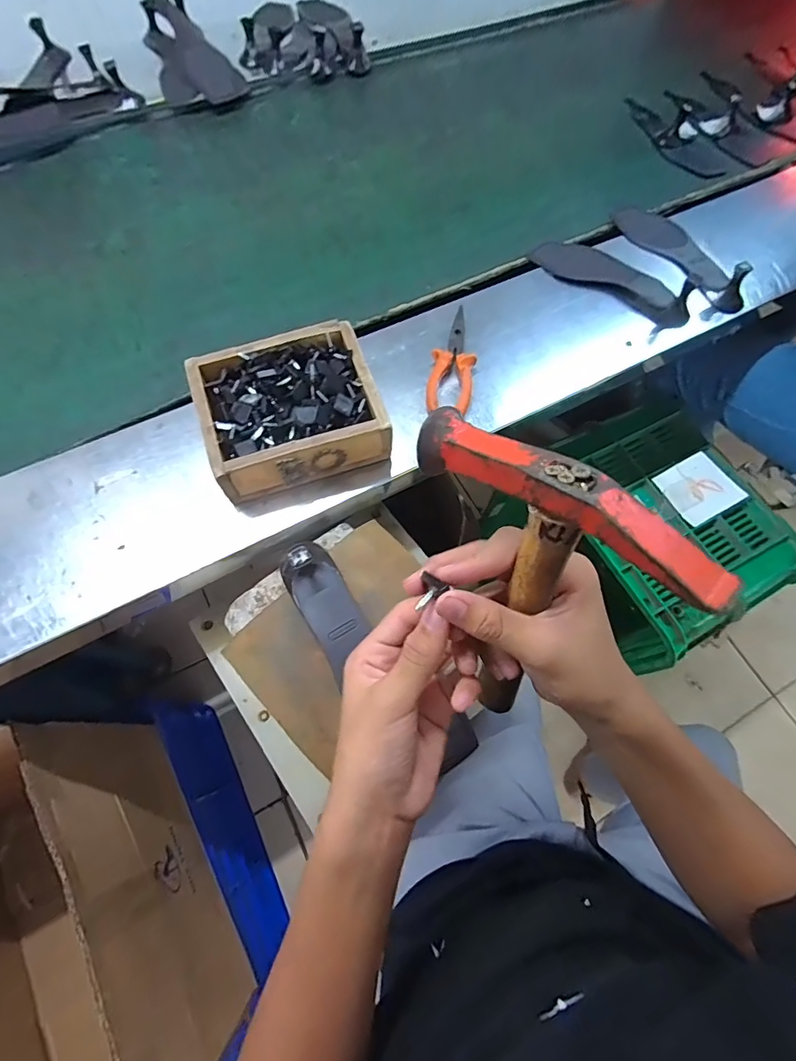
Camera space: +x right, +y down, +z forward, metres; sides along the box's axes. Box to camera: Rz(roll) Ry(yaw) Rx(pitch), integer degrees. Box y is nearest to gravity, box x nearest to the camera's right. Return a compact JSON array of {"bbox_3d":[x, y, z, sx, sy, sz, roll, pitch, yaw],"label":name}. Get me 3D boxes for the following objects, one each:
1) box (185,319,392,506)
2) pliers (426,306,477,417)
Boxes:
[{"bbox_3d":[-0.113,-0.124,0.510,0.175,0.080,0.163,-16,69,-9],"label":"box"},{"bbox_3d":[0.066,-0.205,0.566,0.051,0.026,0.146,8,67,1],"label":"pliers"}]

